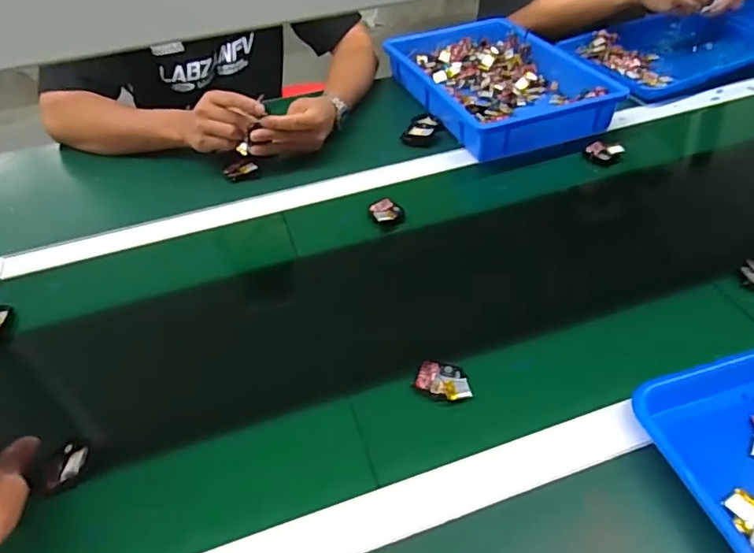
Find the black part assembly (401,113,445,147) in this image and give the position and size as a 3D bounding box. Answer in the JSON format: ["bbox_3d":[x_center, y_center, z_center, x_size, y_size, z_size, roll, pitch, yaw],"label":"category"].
[{"bbox_3d":[0.076,-0.231,0.844,0.054,0.022,0.079,11,45,15],"label":"black part assembly"}]

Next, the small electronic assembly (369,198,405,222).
[{"bbox_3d":[0.013,-0.085,0.690,0.039,0.011,0.042,-2,43,2],"label":"small electronic assembly"}]

